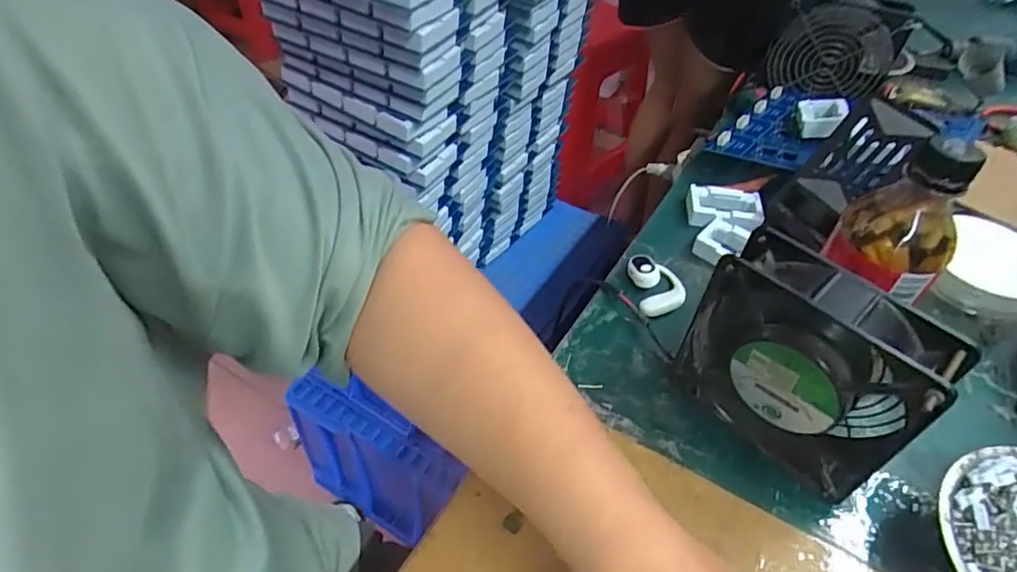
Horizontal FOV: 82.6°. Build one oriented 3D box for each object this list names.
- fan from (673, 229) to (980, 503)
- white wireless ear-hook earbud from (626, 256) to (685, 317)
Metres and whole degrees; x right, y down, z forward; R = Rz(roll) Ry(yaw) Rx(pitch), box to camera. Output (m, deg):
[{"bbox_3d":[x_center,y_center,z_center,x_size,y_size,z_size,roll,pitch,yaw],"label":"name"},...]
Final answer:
[{"bbox_3d":[0.165,0.046,0.331,0.049,0.119,0.121,-31,55,-29],"label":"fan"},{"bbox_3d":[0.114,-0.001,0.443,0.036,0.020,0.049,-2,46,-6],"label":"white wireless ear-hook earbud"}]

